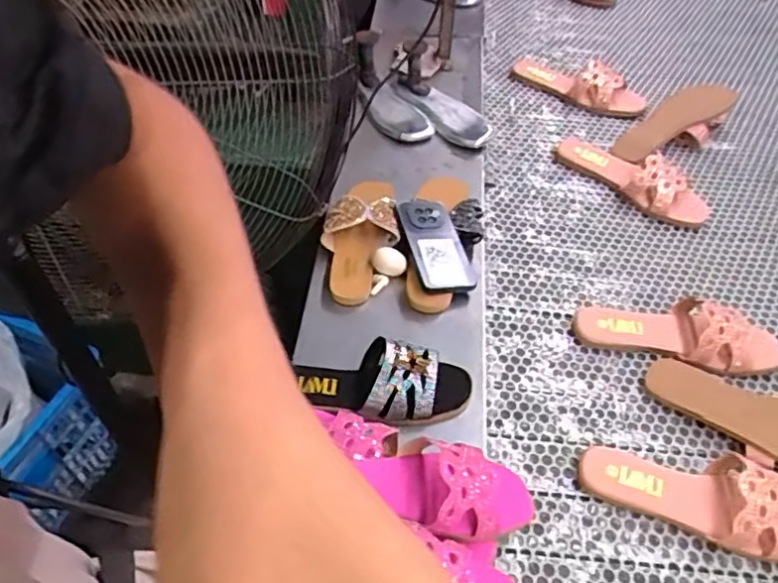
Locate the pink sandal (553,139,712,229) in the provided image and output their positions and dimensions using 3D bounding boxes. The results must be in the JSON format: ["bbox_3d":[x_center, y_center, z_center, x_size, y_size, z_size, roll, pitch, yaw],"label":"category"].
[{"bbox_3d":[0.399,-0.201,1.012,0.102,0.058,0.264,-34,62,-26],"label":"pink sandal"}]

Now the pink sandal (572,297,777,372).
[{"bbox_3d":[0.384,0.039,0.810,0.259,0.062,0.106,16,53,7],"label":"pink sandal"}]

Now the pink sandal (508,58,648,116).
[{"bbox_3d":[0.351,-0.405,1.178,0.085,0.076,0.281,-35,63,-27],"label":"pink sandal"}]

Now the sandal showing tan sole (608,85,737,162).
[{"bbox_3d":[0.482,-0.281,1.039,0.220,0.085,0.081,-25,54,-6],"label":"sandal showing tan sole"}]

